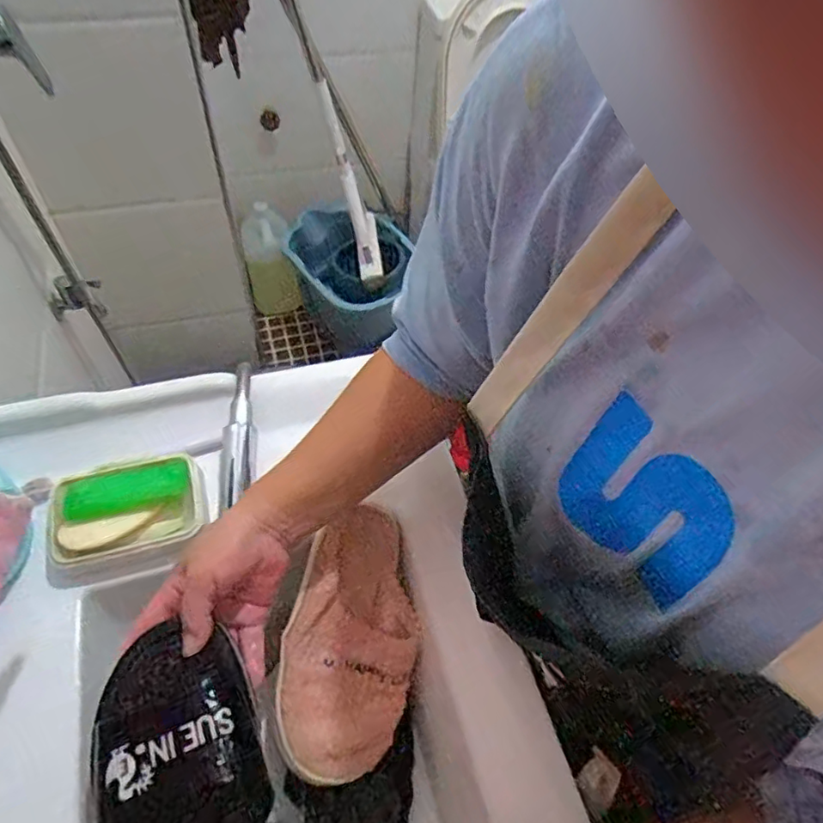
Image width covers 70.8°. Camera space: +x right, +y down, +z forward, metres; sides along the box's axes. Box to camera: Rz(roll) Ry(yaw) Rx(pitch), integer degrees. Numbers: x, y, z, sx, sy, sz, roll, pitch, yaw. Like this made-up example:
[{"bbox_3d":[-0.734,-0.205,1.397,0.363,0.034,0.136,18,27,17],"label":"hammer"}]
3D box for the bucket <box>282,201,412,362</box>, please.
[{"bbox_3d":[-0.157,-0.331,1.568,0.307,0.358,0.278,32,59,16],"label":"bucket"}]

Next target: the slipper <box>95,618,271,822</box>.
[{"bbox_3d":[-0.136,0.272,0.369,0.089,0.063,0.251,-15,73,-14],"label":"slipper"}]

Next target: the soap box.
[{"bbox_3d":[-0.248,0.082,0.512,0.119,0.032,0.083,-16,58,-15],"label":"soap box"}]

